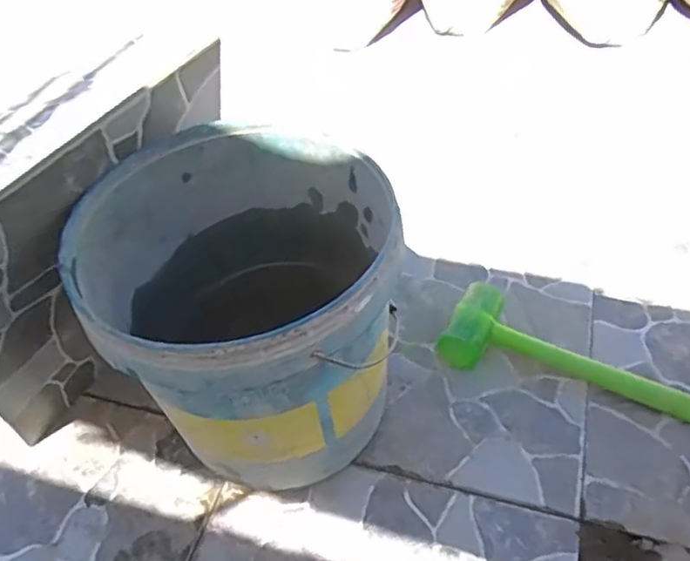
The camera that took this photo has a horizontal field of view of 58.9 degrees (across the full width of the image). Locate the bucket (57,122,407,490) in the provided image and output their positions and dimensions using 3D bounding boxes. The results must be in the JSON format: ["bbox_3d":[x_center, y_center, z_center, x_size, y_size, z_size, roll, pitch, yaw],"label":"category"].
[{"bbox_3d":[-0.093,0.028,0.669,0.298,0.286,0.296,-3,51,4],"label":"bucket"}]

